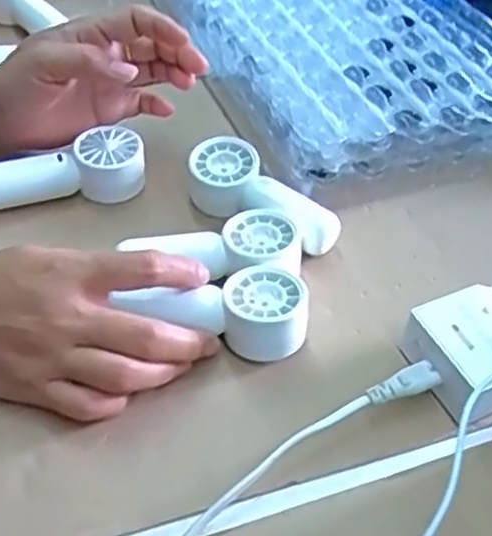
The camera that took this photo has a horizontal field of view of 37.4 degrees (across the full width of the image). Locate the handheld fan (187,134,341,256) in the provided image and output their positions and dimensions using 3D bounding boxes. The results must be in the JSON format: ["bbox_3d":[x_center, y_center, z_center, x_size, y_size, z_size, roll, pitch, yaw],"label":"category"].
[{"bbox_3d":[0.010,-0.044,0.483,0.112,0.037,0.046,34,53,26],"label":"handheld fan"}]

